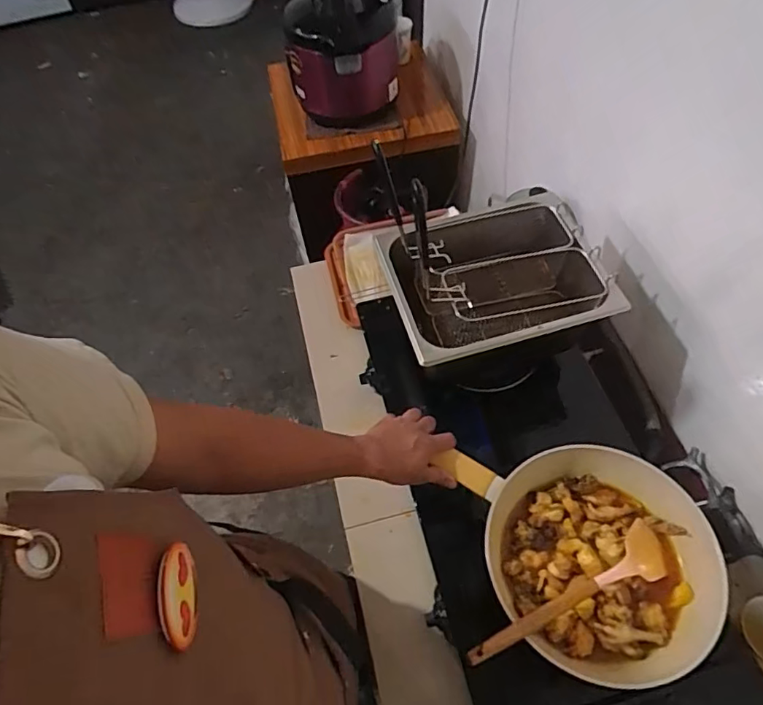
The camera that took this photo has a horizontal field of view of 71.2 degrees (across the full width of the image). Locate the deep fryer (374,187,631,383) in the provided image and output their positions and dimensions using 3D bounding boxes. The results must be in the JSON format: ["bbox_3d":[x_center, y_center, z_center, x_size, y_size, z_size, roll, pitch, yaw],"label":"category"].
[{"bbox_3d":[0.187,-0.095,0.902,0.317,0.199,0.264,-14,57,-6],"label":"deep fryer"}]

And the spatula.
[{"bbox_3d":[0.241,0.298,0.657,0.317,0.046,0.064,-18,57,-23],"label":"spatula"}]

